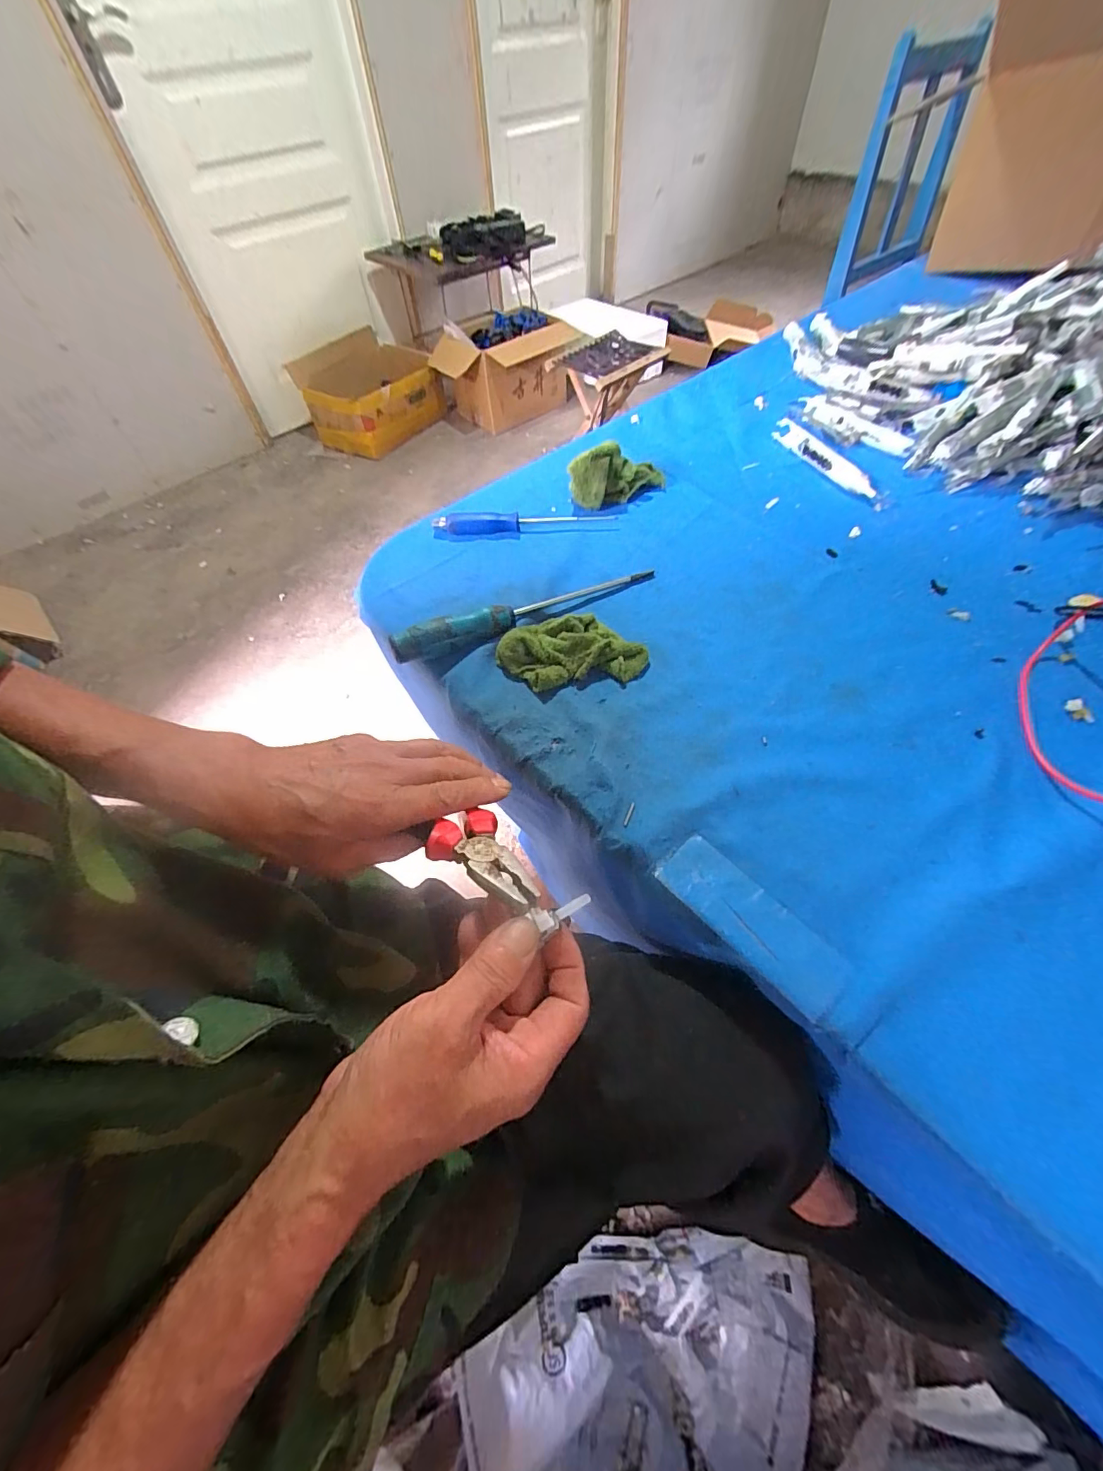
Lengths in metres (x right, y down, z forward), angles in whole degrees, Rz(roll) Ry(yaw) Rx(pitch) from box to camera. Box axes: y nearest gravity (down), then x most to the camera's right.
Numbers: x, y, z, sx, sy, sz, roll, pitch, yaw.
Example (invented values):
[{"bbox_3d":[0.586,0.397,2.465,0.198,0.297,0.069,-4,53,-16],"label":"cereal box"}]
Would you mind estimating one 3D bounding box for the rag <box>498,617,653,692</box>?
[{"bbox_3d":[0.016,-0.072,0.413,0.119,0.030,0.062,-6,55,0],"label":"rag"}]

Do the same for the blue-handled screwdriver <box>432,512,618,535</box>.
[{"bbox_3d":[-0.030,-0.228,0.531,0.190,0.017,0.021,-2,55,2],"label":"blue-handled screwdriver"}]

